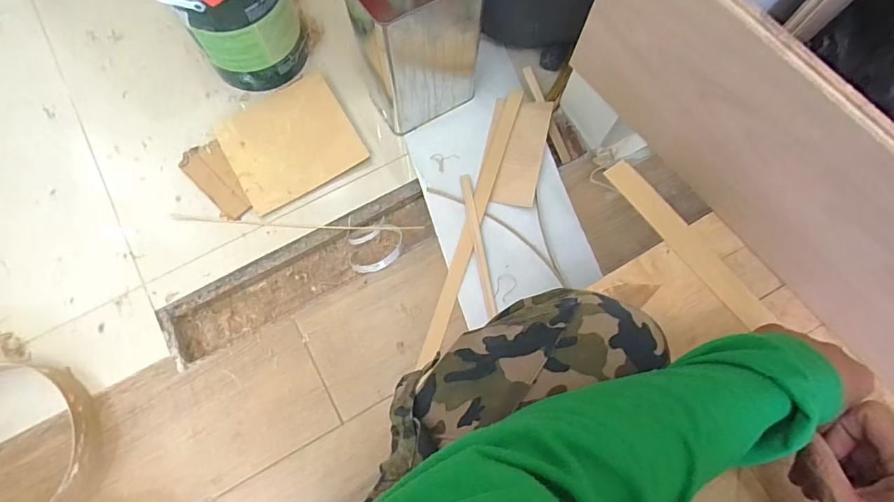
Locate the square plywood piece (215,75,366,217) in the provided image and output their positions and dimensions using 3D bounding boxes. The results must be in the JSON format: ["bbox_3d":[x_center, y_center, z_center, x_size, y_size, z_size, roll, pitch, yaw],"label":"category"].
[{"bbox_3d":[-0.254,-0.181,0.738,0.194,0.011,0.186,-30,77,-5],"label":"square plywood piece"}]

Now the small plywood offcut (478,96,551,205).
[{"bbox_3d":[0.108,-0.162,0.734,0.092,0.006,0.177,10,77,12],"label":"small plywood offcut"}]

